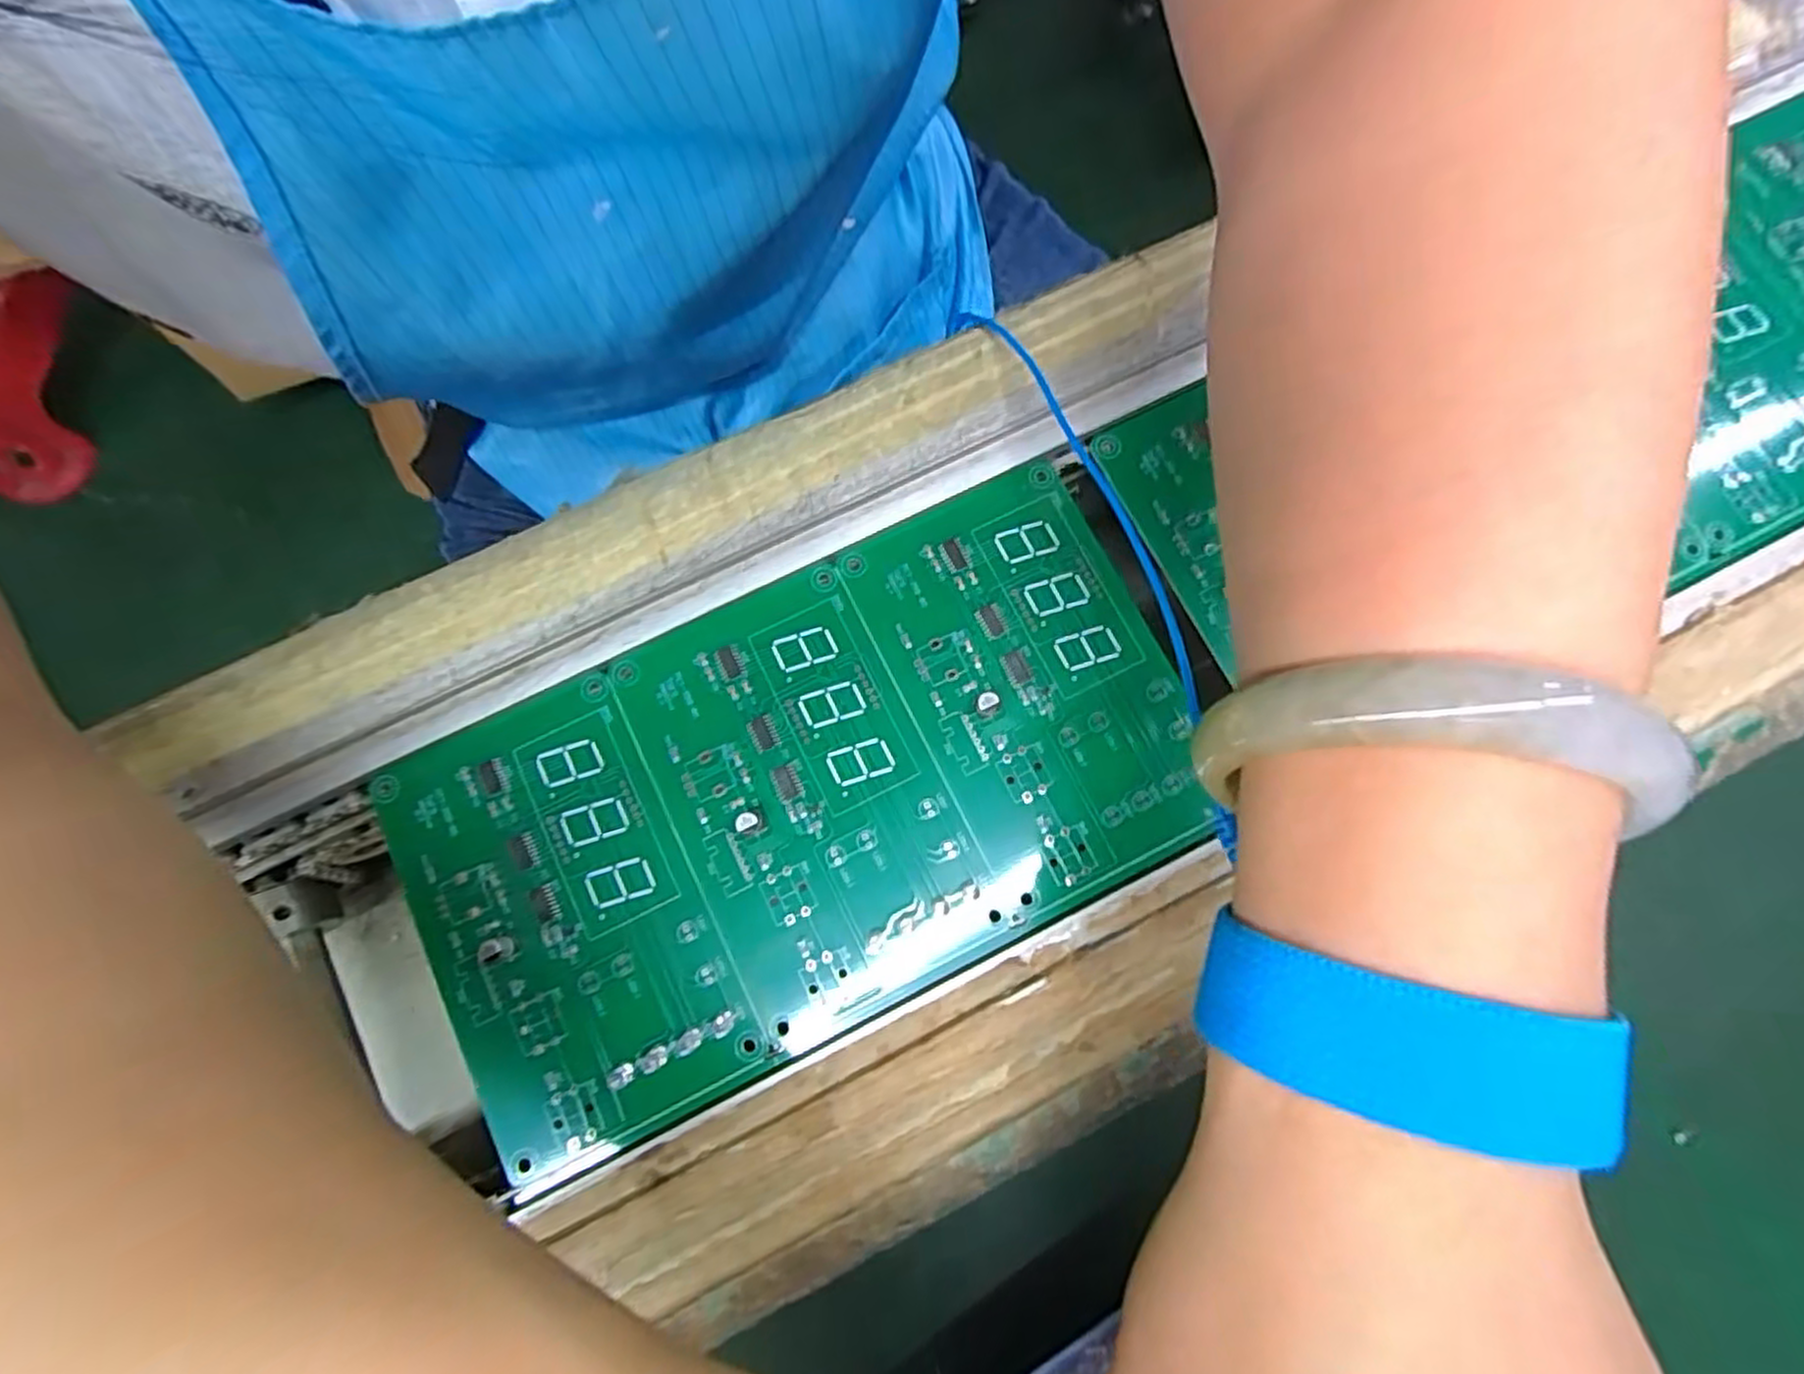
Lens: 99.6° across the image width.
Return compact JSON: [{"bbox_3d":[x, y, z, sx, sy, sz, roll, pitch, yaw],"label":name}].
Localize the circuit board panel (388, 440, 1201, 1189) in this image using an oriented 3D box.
[{"bbox_3d":[-0.027,0.032,0.220,0.221,0.008,0.120,-27,80,-4],"label":"circuit board panel"}]

